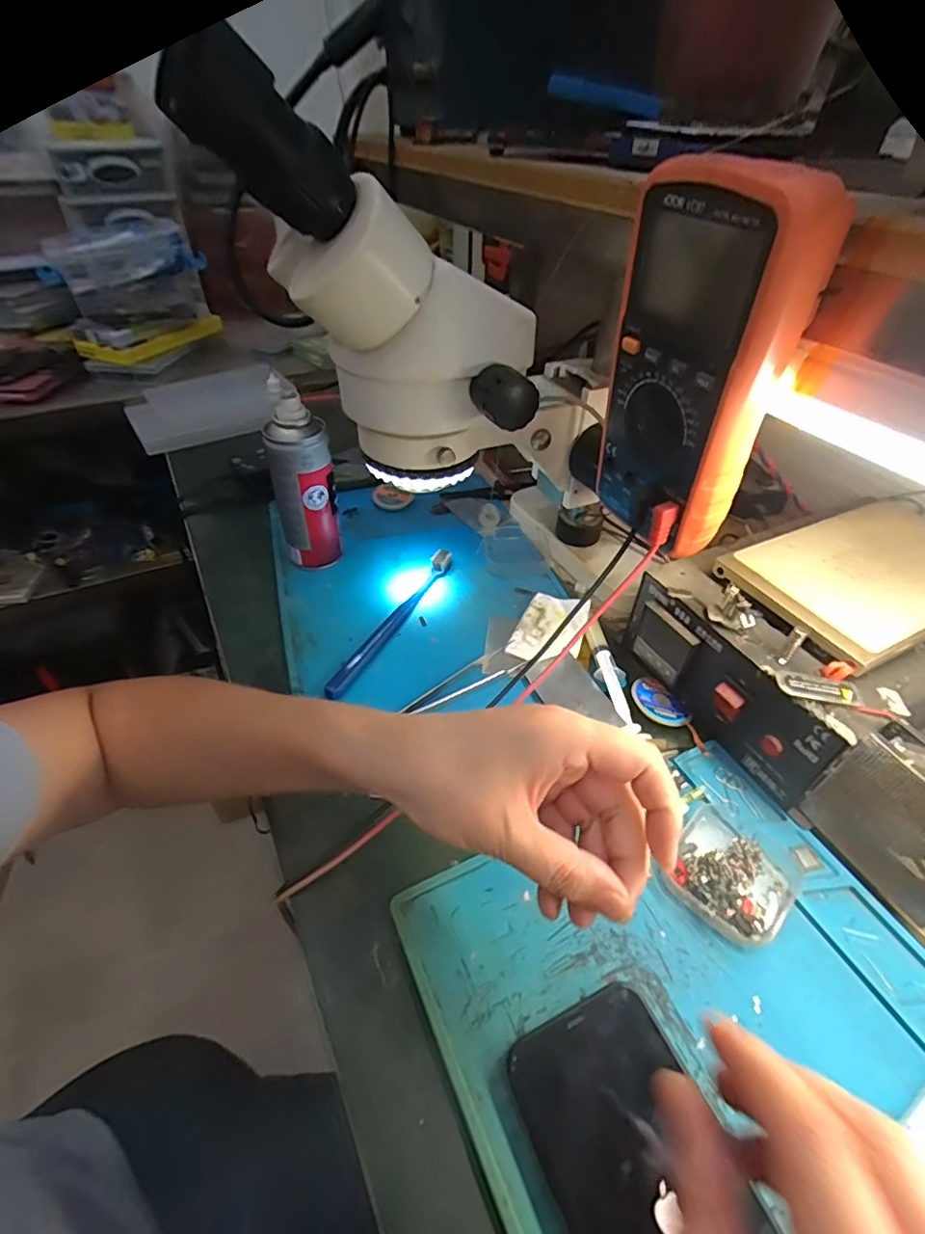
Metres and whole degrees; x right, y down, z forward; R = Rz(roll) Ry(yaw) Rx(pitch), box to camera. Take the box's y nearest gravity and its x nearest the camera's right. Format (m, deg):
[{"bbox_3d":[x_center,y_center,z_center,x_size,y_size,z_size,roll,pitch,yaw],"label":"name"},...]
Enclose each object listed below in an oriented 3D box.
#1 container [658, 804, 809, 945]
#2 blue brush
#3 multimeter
[{"bbox_3d":[0.157,0.144,0.311,0.069,0.020,0.063,-33,52,-29],"label":"container"},{"bbox_3d":[-0.056,0.000,0.461,0.015,0.018,0.181,20,47,20],"label":"blue brush"},{"bbox_3d":[0.118,-0.121,0.278,0.039,0.167,0.090,-20,46,-21],"label":"multimeter"}]

